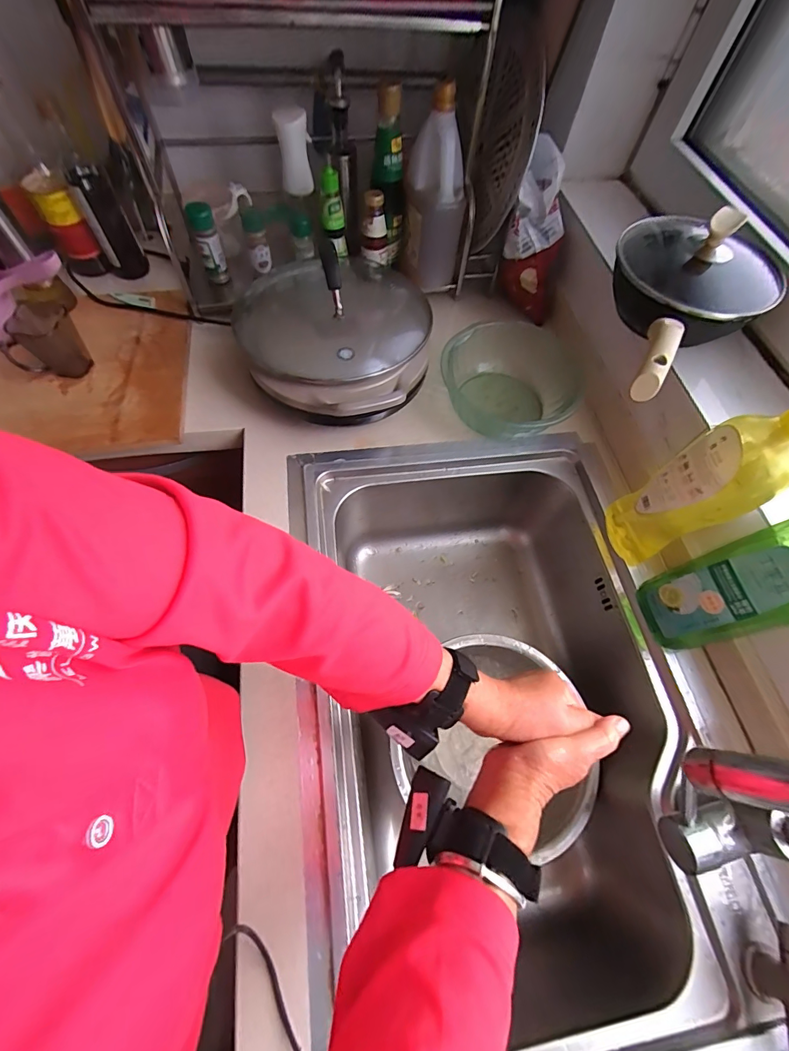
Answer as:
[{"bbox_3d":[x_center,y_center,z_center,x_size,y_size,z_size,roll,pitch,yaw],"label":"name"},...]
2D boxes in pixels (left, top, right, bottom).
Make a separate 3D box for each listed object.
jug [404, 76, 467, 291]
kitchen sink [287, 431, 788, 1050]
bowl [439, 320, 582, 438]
[{"bbox_3d":[0.068,-0.550,0.691,0.097,0.242,0.085,1,63,-3],"label":"jug"},{"bbox_3d":[0.124,0.232,0.584,0.472,0.220,0.714,-6,64,-7],"label":"kitchen sink"},{"bbox_3d":[0.192,-0.242,0.671,0.196,0.076,0.200,2,63,-3],"label":"bowl"}]

